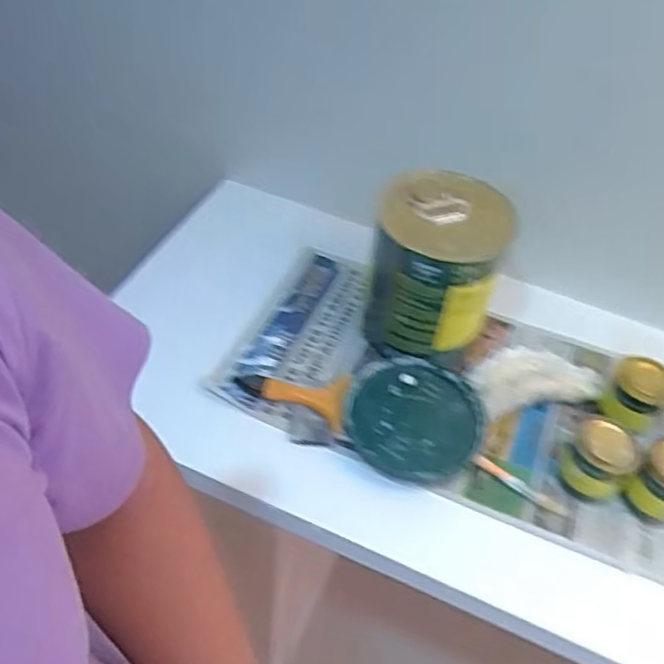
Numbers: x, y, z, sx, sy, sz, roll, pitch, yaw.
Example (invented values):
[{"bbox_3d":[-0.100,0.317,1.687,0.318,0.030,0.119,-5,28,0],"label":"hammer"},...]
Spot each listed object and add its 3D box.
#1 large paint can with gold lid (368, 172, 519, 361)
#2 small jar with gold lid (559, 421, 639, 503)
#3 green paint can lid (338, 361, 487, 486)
[{"bbox_3d":[0.122,-0.075,0.876,0.155,0.215,0.141,3,49,-3],"label":"large paint can with gold lid"},{"bbox_3d":[0.305,0.148,0.795,0.062,0.081,0.066,3,49,-3],"label":"small jar with gold lid"},{"bbox_3d":[0.099,0.102,0.843,0.163,0.032,0.165,3,49,-3],"label":"green paint can lid"}]

